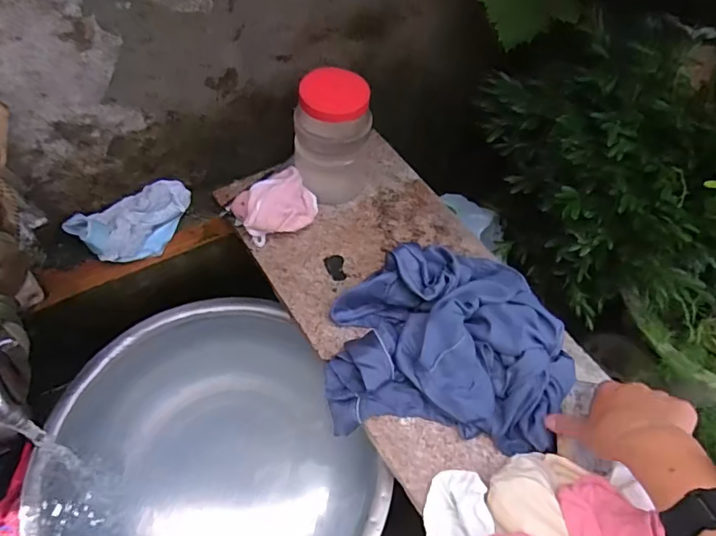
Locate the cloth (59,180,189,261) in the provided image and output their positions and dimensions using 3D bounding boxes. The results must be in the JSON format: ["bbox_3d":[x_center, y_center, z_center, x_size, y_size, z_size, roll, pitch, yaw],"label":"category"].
[{"bbox_3d":[-0.300,-0.062,0.702,0.157,0.065,0.066,-30,64,-22],"label":"cloth"}]

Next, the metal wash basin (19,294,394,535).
[{"bbox_3d":[-0.199,0.269,0.692,0.402,0.103,0.440,2,56,-4],"label":"metal wash basin"}]

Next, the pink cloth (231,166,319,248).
[{"bbox_3d":[-0.108,-0.090,0.700,0.110,0.066,0.076,-33,65,-24],"label":"pink cloth"}]

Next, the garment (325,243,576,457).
[{"bbox_3d":[0.106,0.081,0.608,0.261,0.084,0.222,9,56,1],"label":"garment"}]

